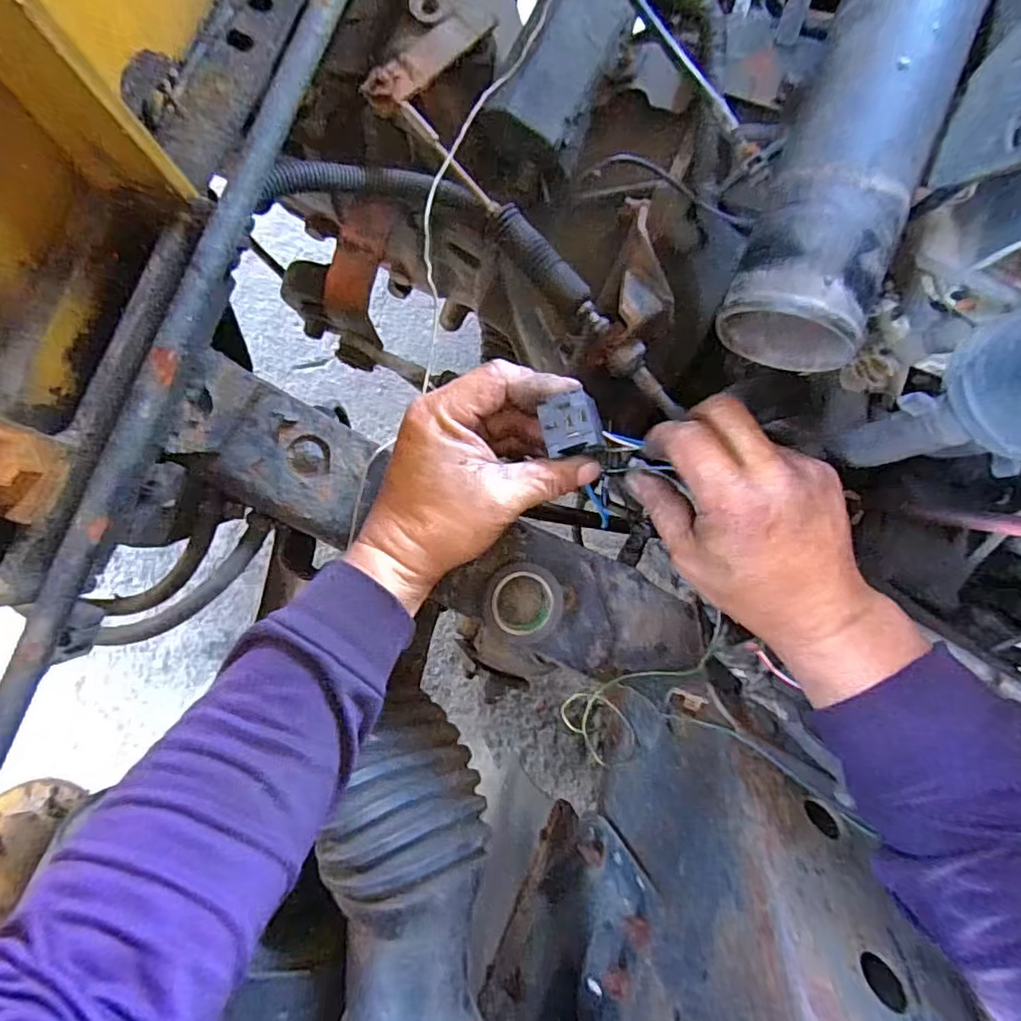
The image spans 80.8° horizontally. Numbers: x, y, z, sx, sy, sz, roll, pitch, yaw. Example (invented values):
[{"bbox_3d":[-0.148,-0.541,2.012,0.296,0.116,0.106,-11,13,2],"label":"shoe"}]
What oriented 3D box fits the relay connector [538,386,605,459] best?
[{"bbox_3d":[0.035,-0.044,0.323,0.029,0.019,0.029,-18,86,21],"label":"relay connector"}]

